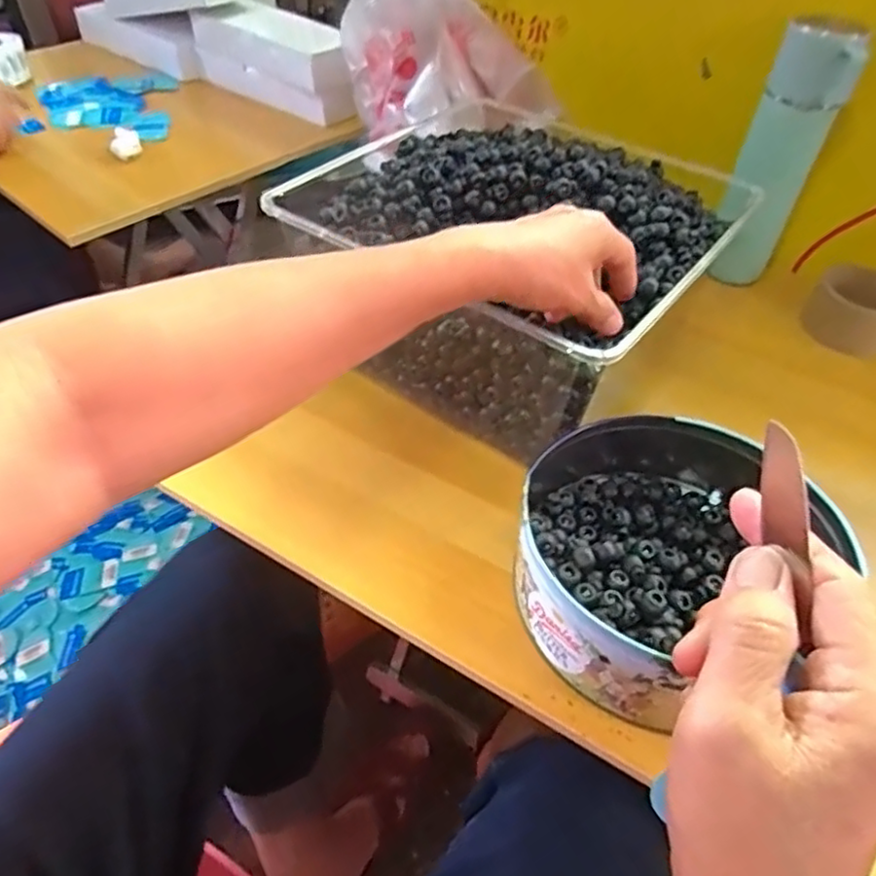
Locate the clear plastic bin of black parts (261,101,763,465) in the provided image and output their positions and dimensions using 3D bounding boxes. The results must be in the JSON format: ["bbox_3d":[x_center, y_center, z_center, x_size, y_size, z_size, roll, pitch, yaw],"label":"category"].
[{"bbox_3d":[0.069,-0.149,0.551,0.288,0.144,0.286,33,54,24],"label":"clear plastic bin of black parts"}]

